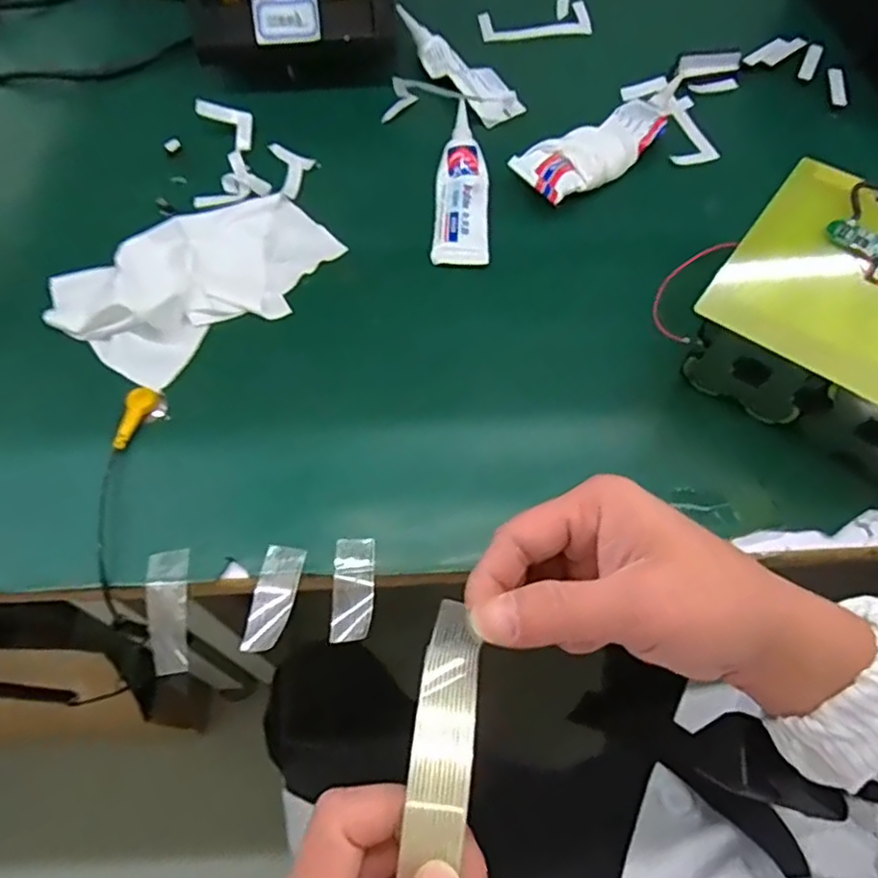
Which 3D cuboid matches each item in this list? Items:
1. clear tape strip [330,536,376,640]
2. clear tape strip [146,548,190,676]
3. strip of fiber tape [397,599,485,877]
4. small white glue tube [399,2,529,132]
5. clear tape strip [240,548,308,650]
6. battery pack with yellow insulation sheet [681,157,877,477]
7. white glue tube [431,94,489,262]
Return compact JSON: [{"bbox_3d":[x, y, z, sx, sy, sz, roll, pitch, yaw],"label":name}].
[{"bbox_3d":[-0.043,0.076,0.335,0.021,0.010,0.054,-3,61,-1],"label":"clear tape strip"},{"bbox_3d":[-0.139,0.089,0.338,0.020,0.011,0.061,-5,80,-3],"label":"clear tape strip"},{"bbox_3d":[0.003,0.103,0.236,0.023,0.005,0.088,21,54,-16],"label":"strip of fiber tape"},{"bbox_3d":[0.013,-0.315,0.546,0.041,0.021,0.140,-32,66,-16],"label":"small white glue tube"},{"bbox_3d":[-0.084,0.080,0.331,0.021,0.008,0.056,6,49,3],"label":"clear tape strip"},{"bbox_3d":[0.232,-0.066,0.372,0.146,0.078,0.145,34,67,17],"label":"battery pack with yellow insulation sheet"},{"bbox_3d":[0.016,-0.185,0.472,0.037,0.012,0.147,1,61,1],"label":"white glue tube"}]

